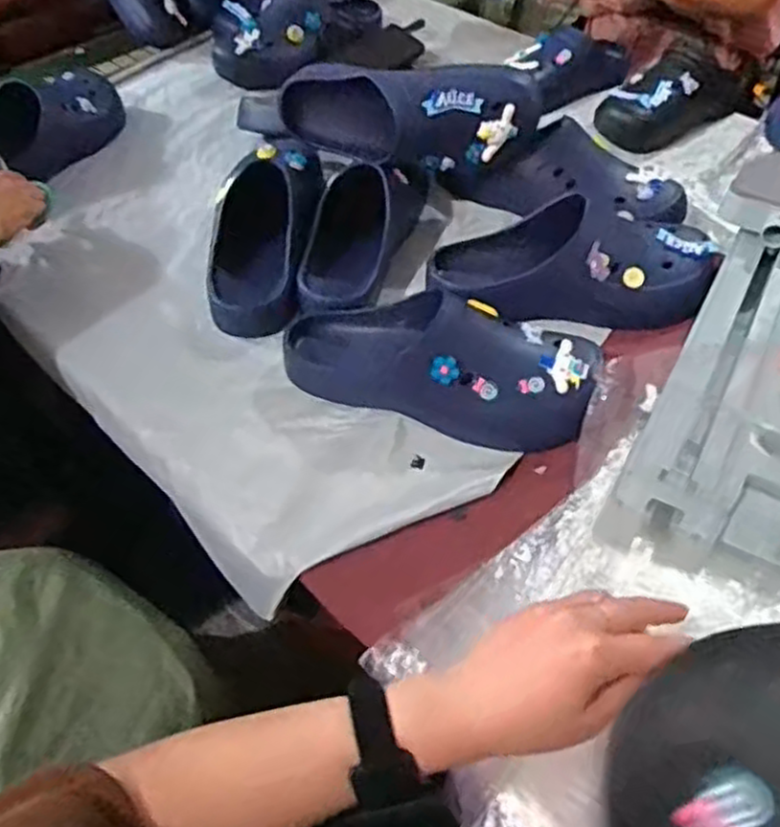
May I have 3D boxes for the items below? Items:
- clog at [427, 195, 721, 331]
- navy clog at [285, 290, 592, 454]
[{"bbox_3d":[0.204,-0.166,0.777,0.274,0.092,0.124,1,49,2],"label":"clog"},{"bbox_3d":[0.038,-0.053,0.679,0.282,0.082,0.121,13,50,12],"label":"navy clog"}]

